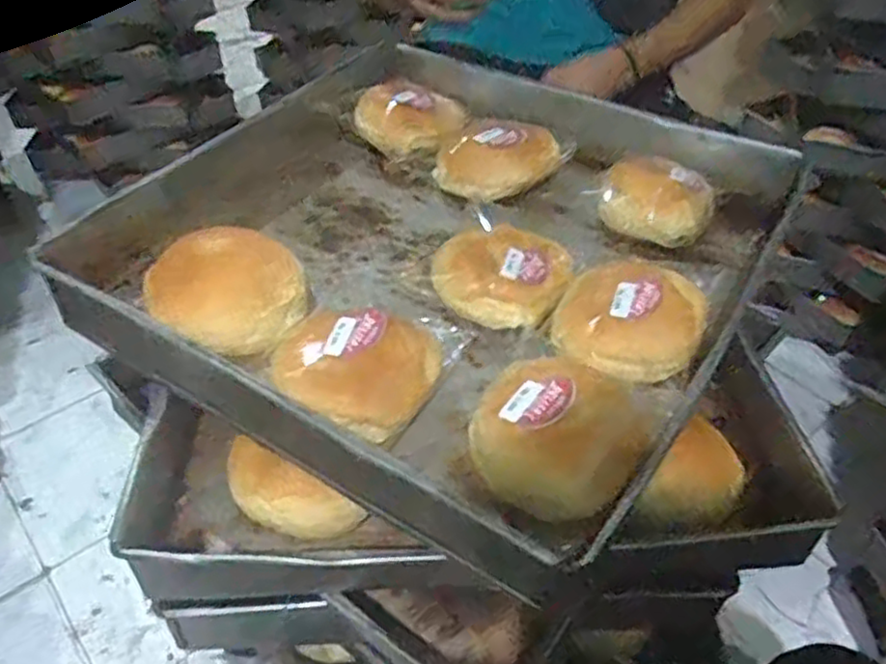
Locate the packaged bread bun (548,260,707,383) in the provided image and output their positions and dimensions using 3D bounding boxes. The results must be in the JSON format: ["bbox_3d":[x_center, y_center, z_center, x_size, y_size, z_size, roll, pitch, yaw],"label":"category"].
[{"bbox_3d":[0.120,-0.012,0.466,0.092,0.034,0.080,28,51,25],"label":"packaged bread bun"}]

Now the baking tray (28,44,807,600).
[{"bbox_3d":[-0.007,-0.071,0.536,0.402,0.066,0.399,25,49,22],"label":"baking tray"}]

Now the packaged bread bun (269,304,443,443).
[{"bbox_3d":[-0.052,0.019,0.435,0.085,0.040,0.083,0,44,0],"label":"packaged bread bun"}]

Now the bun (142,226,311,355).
[{"bbox_3d":[-0.145,-0.030,0.490,0.108,0.041,0.085,-12,46,-12],"label":"bun"}]

